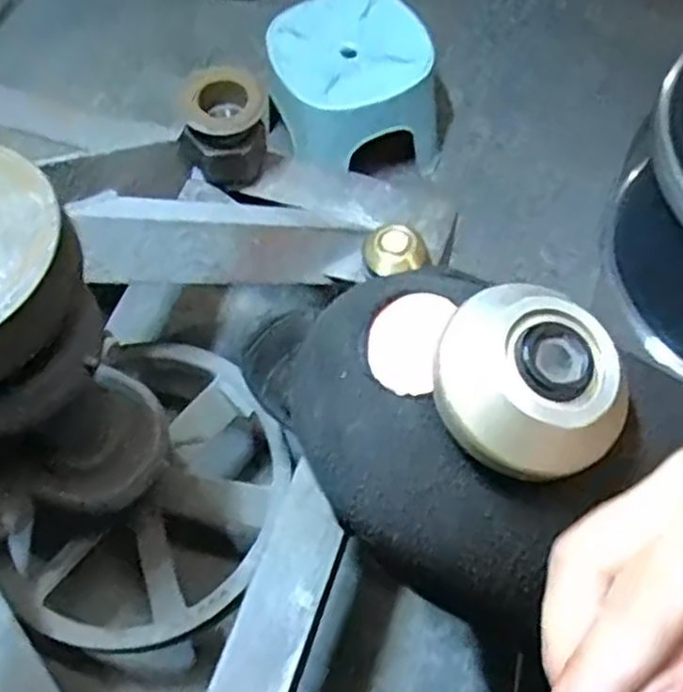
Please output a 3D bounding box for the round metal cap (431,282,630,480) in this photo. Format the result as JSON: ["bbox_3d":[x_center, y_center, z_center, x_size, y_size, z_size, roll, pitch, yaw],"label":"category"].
[{"bbox_3d":[0.060,0.010,0.236,0.058,0.015,0.056,-1,63,1],"label":"round metal cap"}]

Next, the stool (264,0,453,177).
[{"bbox_3d":[0.026,-0.369,1.131,0.252,0.208,0.229,4,63,3],"label":"stool"}]

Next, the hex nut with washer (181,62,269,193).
[{"bbox_3d":[-0.124,-0.232,0.806,0.086,0.096,0.082,7,63,5],"label":"hex nut with washer"}]

